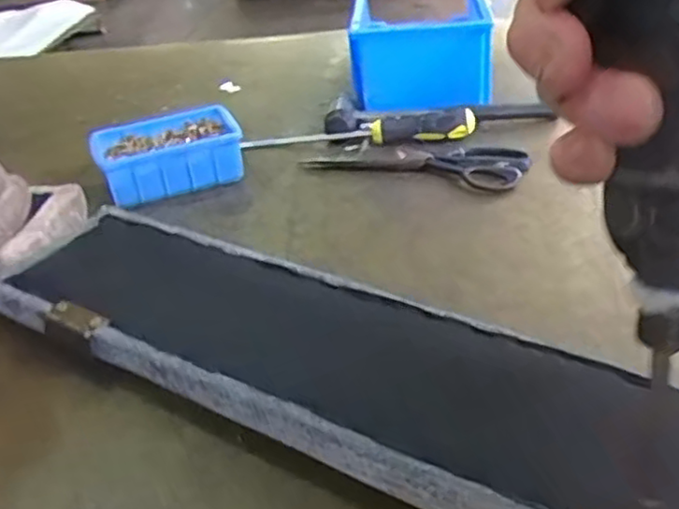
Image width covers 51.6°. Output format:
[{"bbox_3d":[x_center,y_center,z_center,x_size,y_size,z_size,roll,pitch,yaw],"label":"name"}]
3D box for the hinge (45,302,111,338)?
[{"bbox_3d":[-0.179,0.041,0.473,0.051,0.007,0.019,16,39,29],"label":"hinge"}]

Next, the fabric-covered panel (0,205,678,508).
[{"bbox_3d":[0.006,0.068,0.428,0.525,0.027,0.125,15,38,29],"label":"fabric-covered panel"}]

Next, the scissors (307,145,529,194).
[{"bbox_3d":[0.076,-0.092,0.694,0.207,0.010,0.074,8,36,20],"label":"scissors"}]

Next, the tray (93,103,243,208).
[{"bbox_3d":[-0.170,-0.101,0.699,0.140,0.052,0.091,-19,35,-17],"label":"tray"}]

